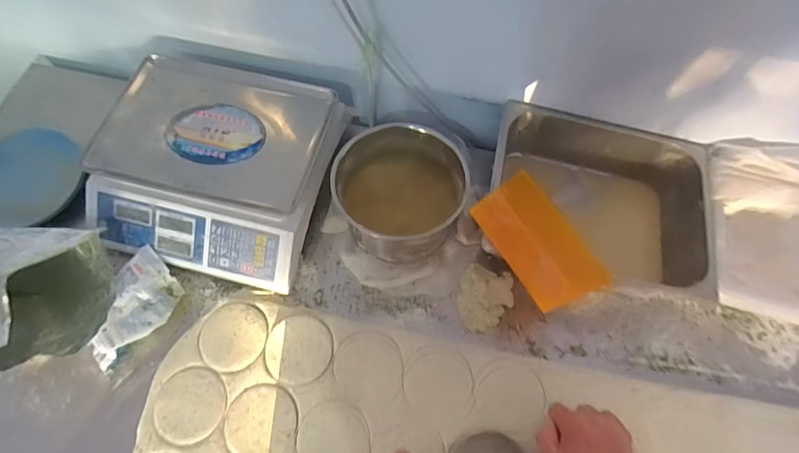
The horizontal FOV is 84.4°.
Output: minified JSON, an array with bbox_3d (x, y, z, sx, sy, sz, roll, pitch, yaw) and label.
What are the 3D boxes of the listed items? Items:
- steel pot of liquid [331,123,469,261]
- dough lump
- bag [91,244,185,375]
[{"bbox_3d":[-0.003,-0.055,0.704,0.205,0.086,0.198,1,65,-1],"label":"steel pot of liquid"},{"bbox_3d":[0.131,0.111,0.670,0.079,0.018,0.095,10,65,3],"label":"dough lump"},{"bbox_3d":[-0.394,0.122,0.644,0.098,0.034,0.156,34,69,14],"label":"bag"}]

